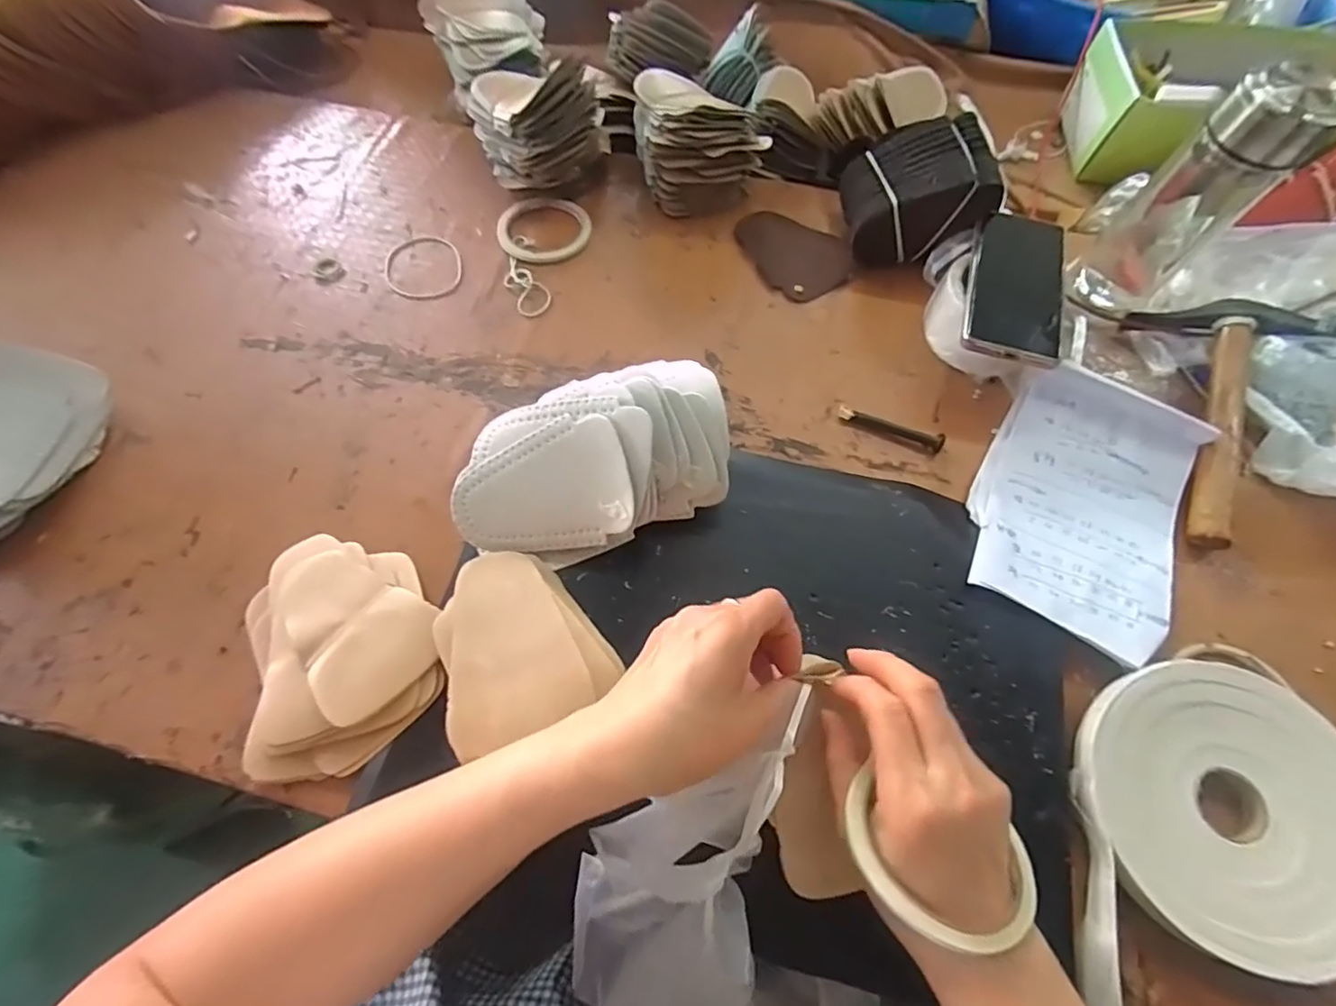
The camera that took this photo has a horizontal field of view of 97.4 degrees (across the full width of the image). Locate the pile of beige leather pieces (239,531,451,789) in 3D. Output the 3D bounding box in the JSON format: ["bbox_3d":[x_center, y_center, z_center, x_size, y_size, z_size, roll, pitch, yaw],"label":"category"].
[{"bbox_3d":[-0.220,0.091,0.392,0.129,0.036,0.164,-18,65,-8],"label":"pile of beige leather pieces"}]

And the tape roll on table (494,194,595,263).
[{"bbox_3d":[-0.126,-0.281,0.599,0.092,0.006,0.094,-10,64,-5],"label":"tape roll on table"}]

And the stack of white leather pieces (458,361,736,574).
[{"bbox_3d":[-0.055,-0.035,0.415,0.199,0.058,0.125,-20,65,-9],"label":"stack of white leather pieces"}]

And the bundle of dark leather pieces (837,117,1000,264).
[{"bbox_3d":[0.234,-0.297,0.563,0.120,0.087,0.115,0,64,0],"label":"bundle of dark leather pieces"}]

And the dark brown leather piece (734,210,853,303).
[{"bbox_3d":[0.128,-0.258,0.594,0.095,0.005,0.125,-19,65,-9],"label":"dark brown leather piece"}]

